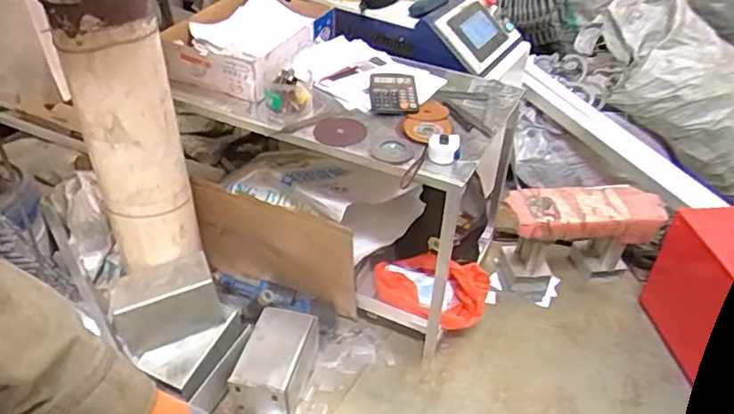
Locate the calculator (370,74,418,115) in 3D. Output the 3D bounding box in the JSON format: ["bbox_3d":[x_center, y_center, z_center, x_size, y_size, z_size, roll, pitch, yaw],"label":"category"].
[{"bbox_3d":[0.064,-0.280,1.451,0.113,0.033,0.158,0,38,-2],"label":"calculator"}]

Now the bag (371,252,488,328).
[{"bbox_3d":[0.170,0.222,1.608,0.307,0.114,0.153,8,39,8],"label":"bag"}]

